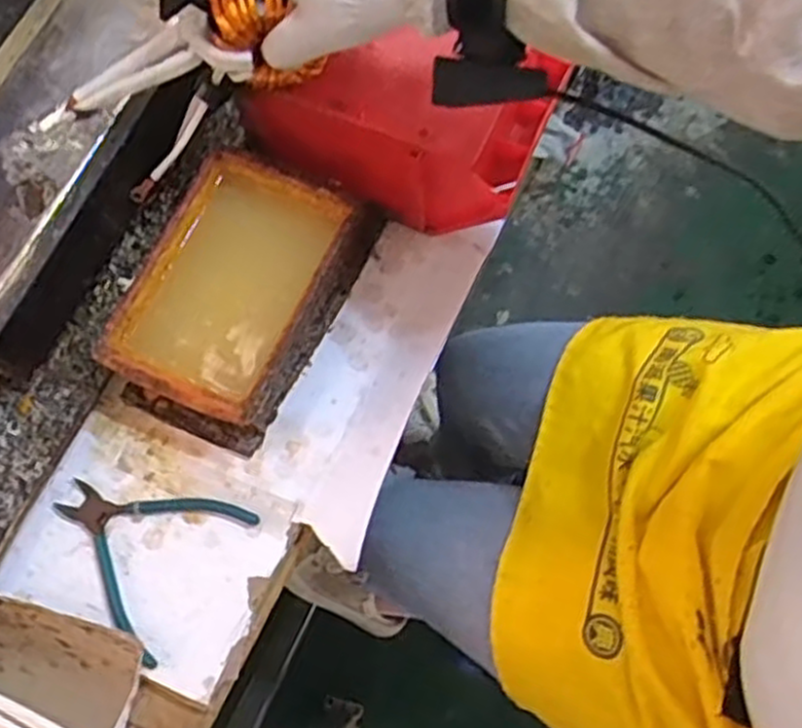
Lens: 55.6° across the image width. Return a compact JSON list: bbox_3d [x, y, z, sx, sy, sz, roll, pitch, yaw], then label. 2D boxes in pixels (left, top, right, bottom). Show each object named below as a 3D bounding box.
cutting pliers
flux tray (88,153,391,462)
[{"bbox_3d":[-0.199,0.132,0.577,0.135,0.008,0.126,34,76,11],"label":"cutting pliers"},{"bbox_3d":[-0.127,-0.053,0.598,0.137,0.066,0.217,23,75,8],"label":"flux tray"}]

